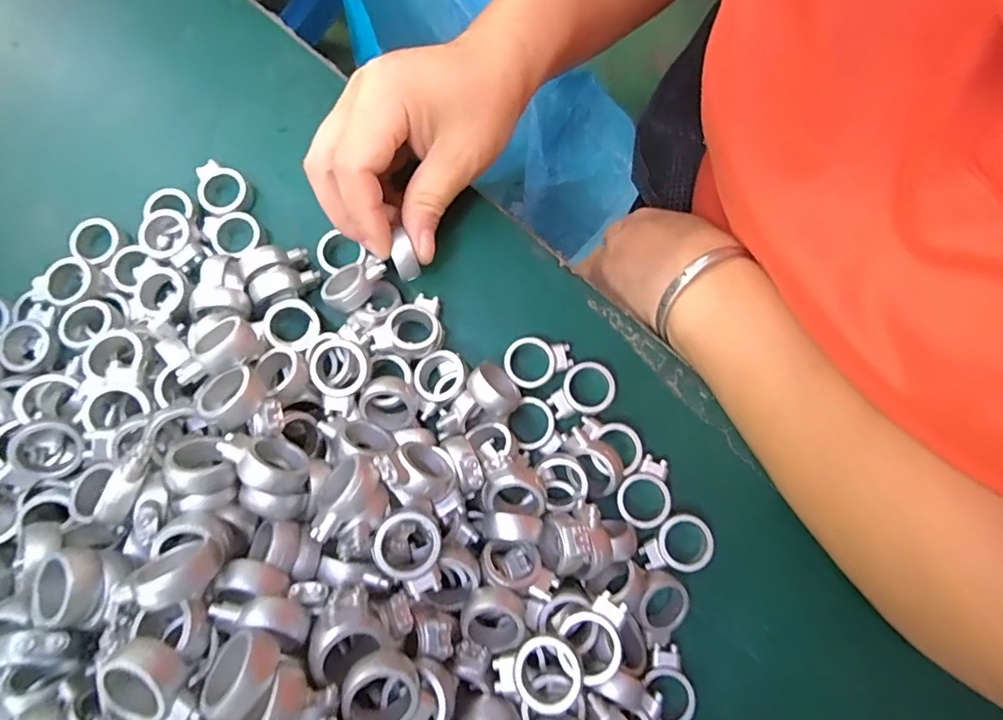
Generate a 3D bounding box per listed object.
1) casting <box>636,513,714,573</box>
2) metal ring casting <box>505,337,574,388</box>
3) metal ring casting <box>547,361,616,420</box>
[{"bbox_3d":[0.083,0.087,0.249,0.033,0.008,0.025,-18,80,-3],"label":"casting"},{"bbox_3d":[0.019,0.001,0.267,0.034,0.009,0.025,-12,80,-2],"label":"metal ring casting"},{"bbox_3d":[0.040,0.016,0.263,0.033,0.009,0.025,-23,80,-4],"label":"metal ring casting"}]

